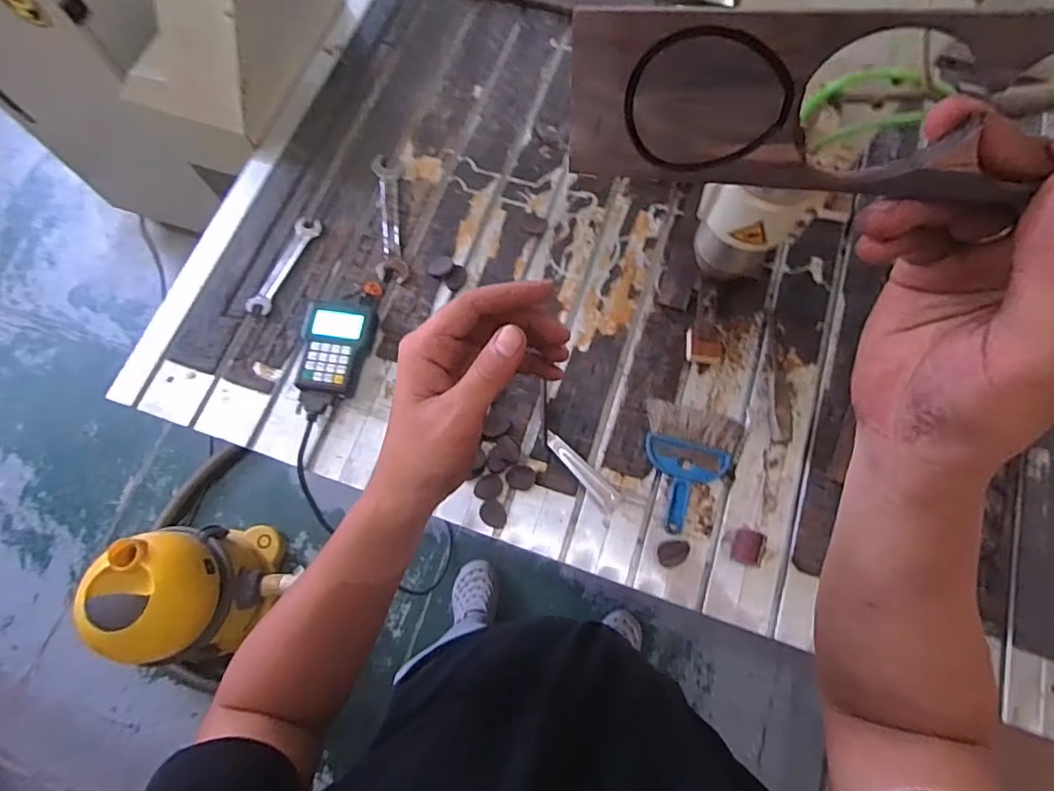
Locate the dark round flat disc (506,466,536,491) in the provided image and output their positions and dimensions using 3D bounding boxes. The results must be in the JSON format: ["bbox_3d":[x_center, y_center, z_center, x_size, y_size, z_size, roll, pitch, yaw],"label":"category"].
[{"bbox_3d":[-0.009,0.121,0.800,0.042,0.004,0.036,8,73,2],"label":"dark round flat disc"}]

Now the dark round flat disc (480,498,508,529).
[{"bbox_3d":[-0.048,0.173,0.790,0.033,0.004,0.044,-37,76,-11],"label":"dark round flat disc"}]

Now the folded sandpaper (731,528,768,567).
[{"bbox_3d":[0.312,0.214,0.764,0.037,0.025,0.046,18,73,5],"label":"folded sandpaper"}]

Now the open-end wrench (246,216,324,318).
[{"bbox_3d":[-0.408,-0.220,0.908,0.042,0.007,0.187,23,74,7],"label":"open-end wrench"}]

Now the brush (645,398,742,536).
[{"bbox_3d":[0.239,0.106,0.794,0.133,0.023,0.178,10,73,3],"label":"brush"}]

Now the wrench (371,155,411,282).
[{"bbox_3d":[-0.238,-0.308,0.940,0.048,0.008,0.253,-7,73,-3],"label":"wrench"}]

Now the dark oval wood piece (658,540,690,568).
[{"bbox_3d":[0.210,0.223,0.769,0.044,0.008,0.033,-12,73,-4],"label":"dark oval wood piece"}]

